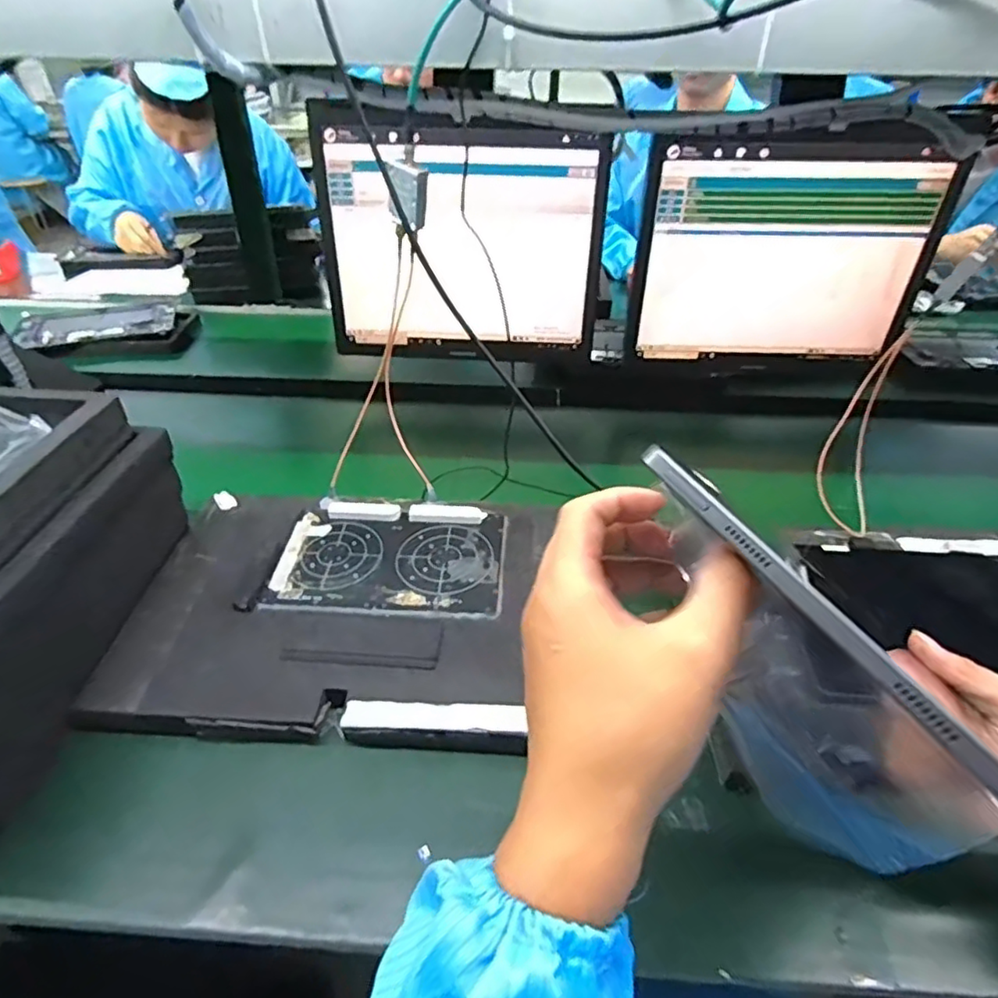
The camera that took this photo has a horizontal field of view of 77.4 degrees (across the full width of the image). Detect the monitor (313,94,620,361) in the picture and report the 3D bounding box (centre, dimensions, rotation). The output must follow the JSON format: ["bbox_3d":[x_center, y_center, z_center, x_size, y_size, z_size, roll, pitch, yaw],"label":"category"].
[{"bbox_3d":[-0.046,-0.340,0.836,0.369,0.285,0.076,7,37,8],"label":"monitor"}]

